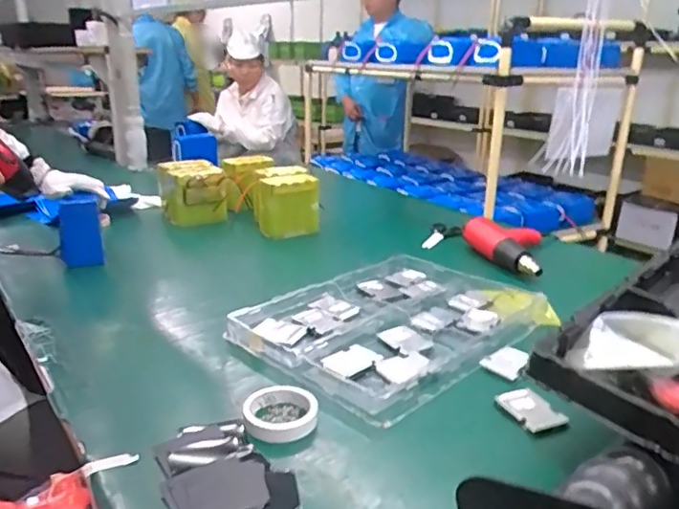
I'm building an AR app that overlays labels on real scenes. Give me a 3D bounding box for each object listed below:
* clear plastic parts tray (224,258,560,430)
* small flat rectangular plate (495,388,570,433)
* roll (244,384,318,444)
[{"bbox_3d":[0.103,0.105,0.993,0.363,0.034,0.491,19,26,41],"label":"clear plastic parts tray"},{"bbox_3d":[0.253,0.204,0.753,0.060,0.014,0.078,-7,21,-20],"label":"small flat rectangular plate"},{"bbox_3d":[-0.074,0.201,0.731,0.087,0.026,0.086,1,19,0],"label":"roll"}]

